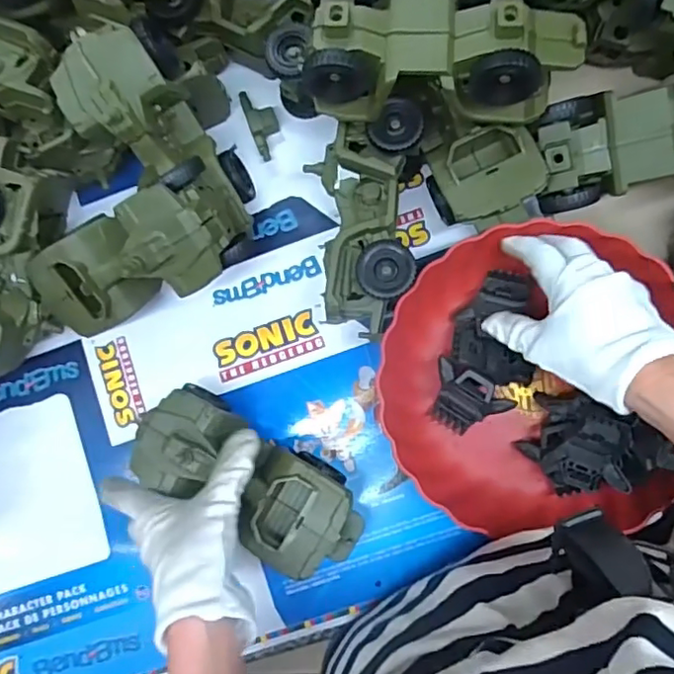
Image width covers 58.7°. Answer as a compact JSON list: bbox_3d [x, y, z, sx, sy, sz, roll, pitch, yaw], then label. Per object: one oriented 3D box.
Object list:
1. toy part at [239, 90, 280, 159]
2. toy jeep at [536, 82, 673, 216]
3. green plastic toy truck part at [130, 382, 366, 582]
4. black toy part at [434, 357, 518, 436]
[{"bbox_3d":[-0.066,-0.193,0.539,0.026,0.012,0.066,-22,84,4],"label":"toy part"},{"bbox_3d":[0.237,-0.147,0.427,0.181,0.071,0.090,-6,85,30],"label":"toy jeep"},{"bbox_3d":[-0.071,0.110,0.474,0.191,0.066,0.077,31,89,5],"label":"green plastic toy truck part"},{"bbox_3d":[0.104,0.053,0.479,0.063,0.028,0.048,25,89,7],"label":"black toy part"}]

